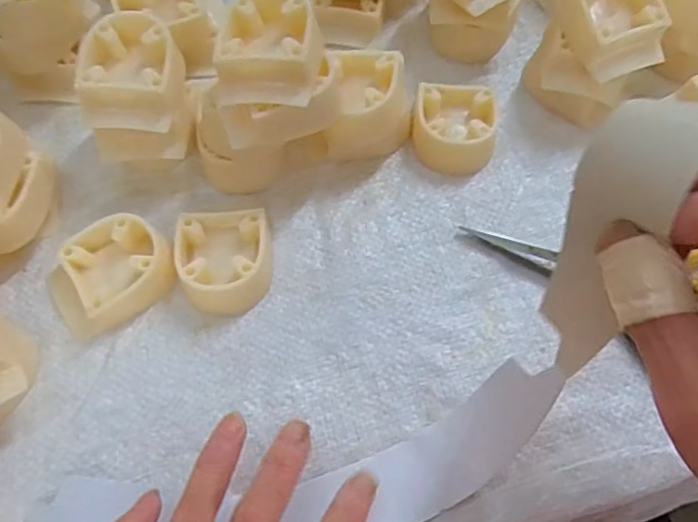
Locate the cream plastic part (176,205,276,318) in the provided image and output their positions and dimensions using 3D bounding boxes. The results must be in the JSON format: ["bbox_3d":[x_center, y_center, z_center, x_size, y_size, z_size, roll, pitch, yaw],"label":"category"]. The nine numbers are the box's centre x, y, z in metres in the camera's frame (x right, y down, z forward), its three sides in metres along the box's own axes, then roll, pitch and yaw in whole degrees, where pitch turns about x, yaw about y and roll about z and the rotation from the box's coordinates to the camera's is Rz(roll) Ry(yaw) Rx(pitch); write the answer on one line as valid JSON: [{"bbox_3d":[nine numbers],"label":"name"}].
[{"bbox_3d":[-0.063,-0.001,0.303,0.046,0.021,0.052,-11,65,-5],"label":"cream plastic part"}]

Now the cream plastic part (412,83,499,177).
[{"bbox_3d":[0.062,-0.078,0.338,0.046,0.021,0.047,0,65,0],"label":"cream plastic part"}]

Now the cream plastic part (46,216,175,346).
[{"bbox_3d":[-0.122,0.005,0.299,0.060,0.022,0.048,-36,70,-15],"label":"cream plastic part"}]

